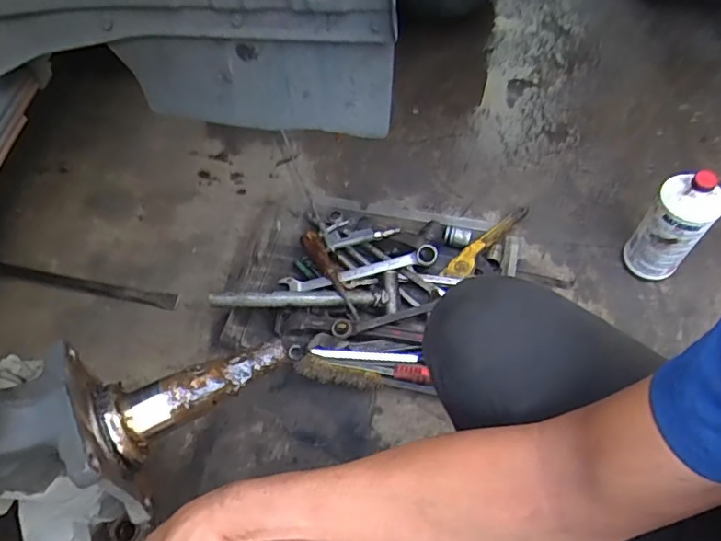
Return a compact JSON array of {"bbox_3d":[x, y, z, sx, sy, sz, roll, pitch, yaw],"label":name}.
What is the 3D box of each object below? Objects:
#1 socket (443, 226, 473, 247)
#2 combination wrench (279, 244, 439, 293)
[{"bbox_3d":[0.175,-0.061,0.989,0.049,0.030,0.033,11,60,8],"label":"socket"},{"bbox_3d":[-0.006,0.000,0.953,0.281,0.022,0.039,-12,59,10],"label":"combination wrench"}]

